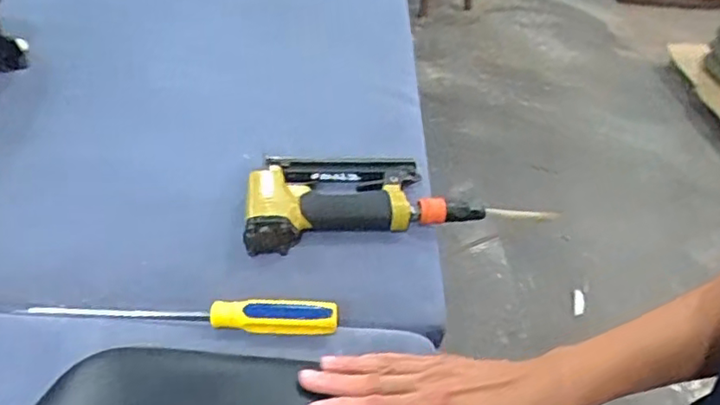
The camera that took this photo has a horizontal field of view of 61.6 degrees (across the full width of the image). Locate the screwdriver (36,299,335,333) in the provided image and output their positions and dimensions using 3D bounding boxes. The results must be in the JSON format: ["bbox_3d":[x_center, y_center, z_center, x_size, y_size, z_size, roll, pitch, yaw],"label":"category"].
[{"bbox_3d":[-0.159,0.100,0.549,0.275,0.041,0.024,3,42,-3],"label":"screwdriver"}]

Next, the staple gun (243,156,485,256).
[{"bbox_3d":[-0.005,-0.011,0.671,0.256,0.052,0.125,-9,44,-15],"label":"staple gun"}]

